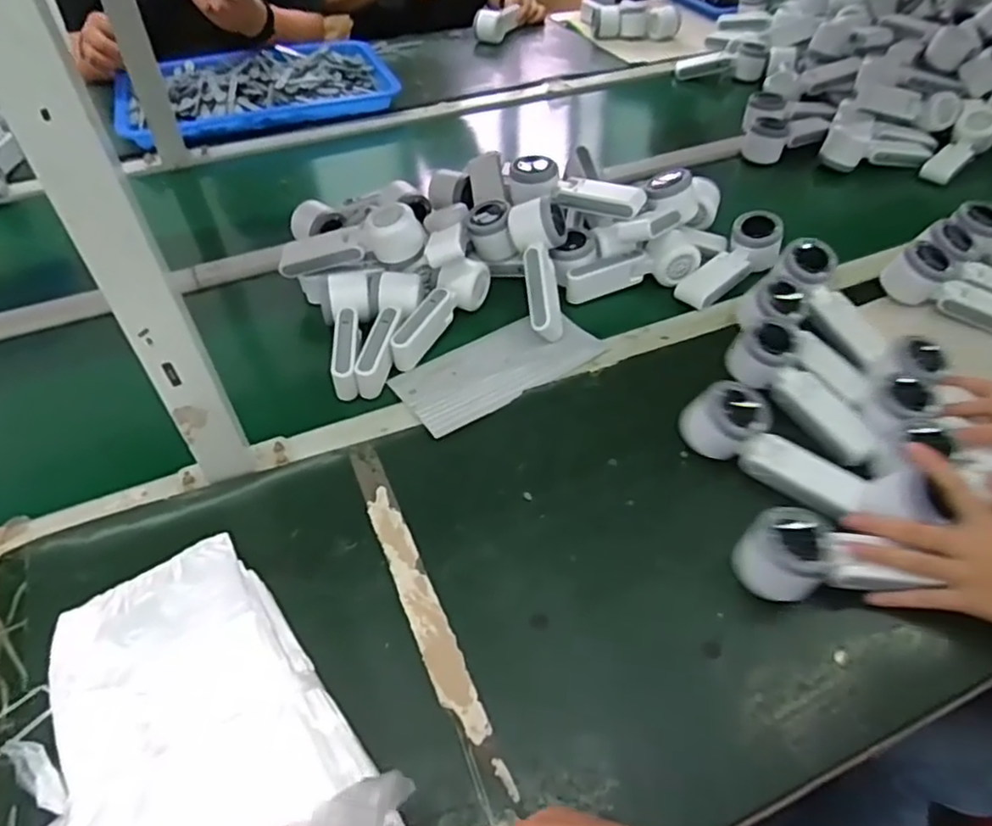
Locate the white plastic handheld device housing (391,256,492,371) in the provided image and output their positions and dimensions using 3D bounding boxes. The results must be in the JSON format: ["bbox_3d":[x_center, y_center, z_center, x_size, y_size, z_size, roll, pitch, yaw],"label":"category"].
[{"bbox_3d":[-0.061,-0.111,0.727,0.047,0.051,0.153,20,52,17],"label":"white plastic handheld device housing"}]

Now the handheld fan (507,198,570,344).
[{"bbox_3d":[0.052,-0.163,0.738,0.065,0.047,0.160,-2,76,-2],"label":"handheld fan"}]

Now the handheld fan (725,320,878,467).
[{"bbox_3d":[0.296,-0.019,0.634,0.055,0.051,0.161,-19,50,-16],"label":"handheld fan"}]

